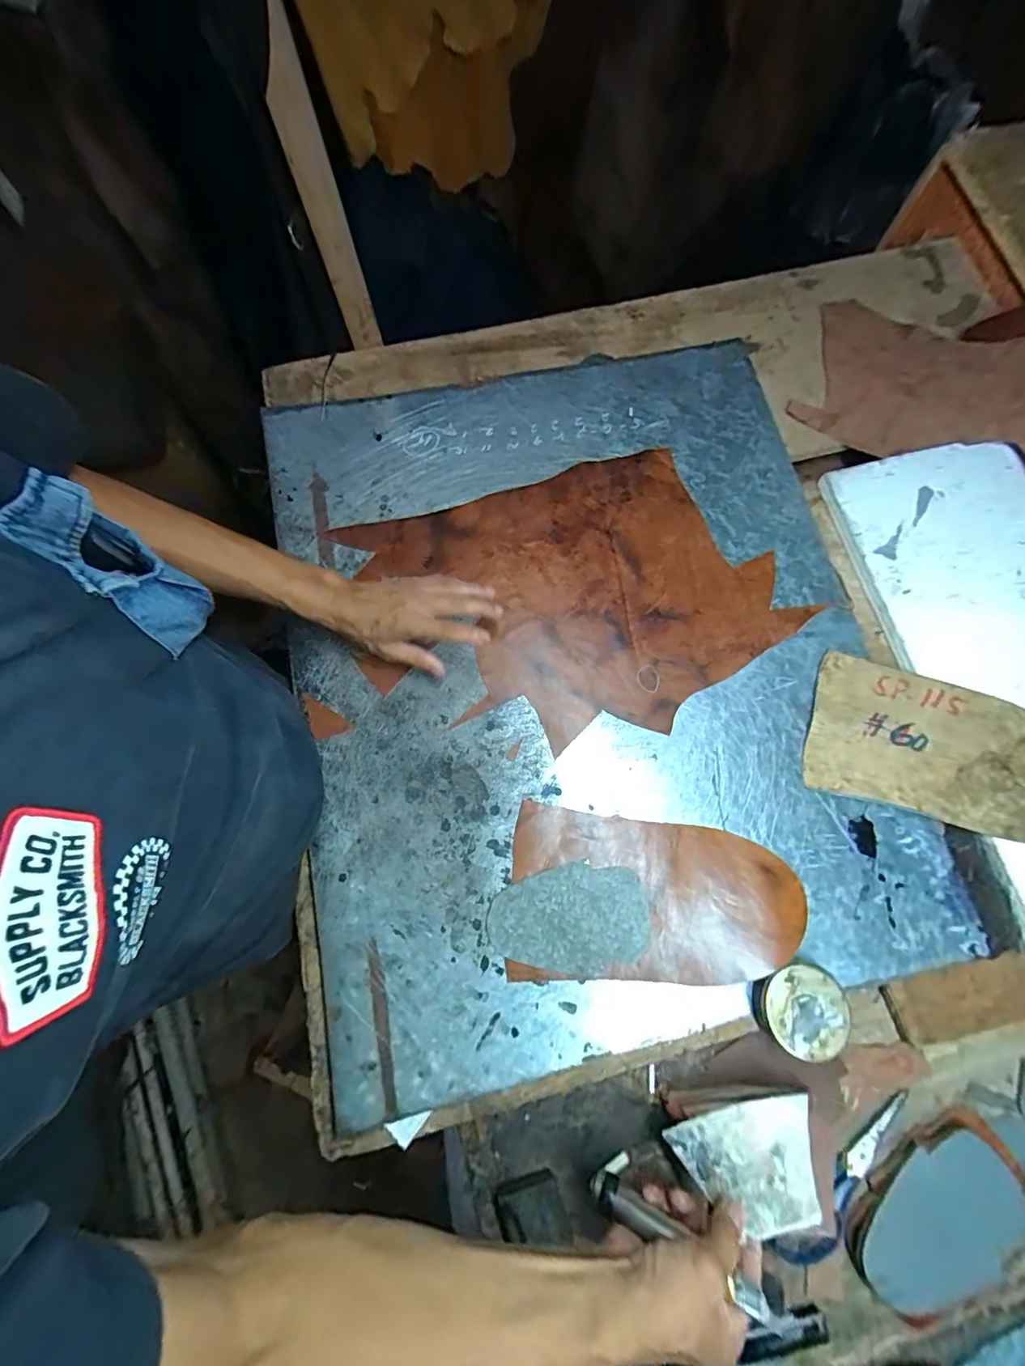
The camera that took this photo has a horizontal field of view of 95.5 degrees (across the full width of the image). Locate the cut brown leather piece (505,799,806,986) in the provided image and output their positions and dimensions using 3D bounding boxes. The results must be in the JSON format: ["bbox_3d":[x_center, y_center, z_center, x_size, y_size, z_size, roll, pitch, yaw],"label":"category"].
[{"bbox_3d":[0.137,0.209,0.453,0.272,0.015,0.152,4,74,1],"label":"cut brown leather piece"}]

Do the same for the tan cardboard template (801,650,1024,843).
[{"bbox_3d":[0.453,0.070,0.481,0.270,0.007,0.145,16,79,9],"label":"tan cardboard template"}]

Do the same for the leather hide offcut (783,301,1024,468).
[{"bbox_3d":[0.626,-0.349,0.517,0.513,0.088,0.190,9,76,23],"label":"leather hide offcut"}]

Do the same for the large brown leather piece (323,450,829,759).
[{"bbox_3d":[0.063,-0.095,0.529,0.451,0.011,0.309,-17,78,-4],"label":"large brown leather piece"}]

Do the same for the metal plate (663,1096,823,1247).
[{"bbox_3d":[0.199,0.396,0.381,0.115,0.004,0.075,-21,46,3],"label":"metal plate"}]

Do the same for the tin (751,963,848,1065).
[{"bbox_3d":[0.264,0.298,0.429,0.074,0.032,0.073,0,76,1],"label":"tin"}]

